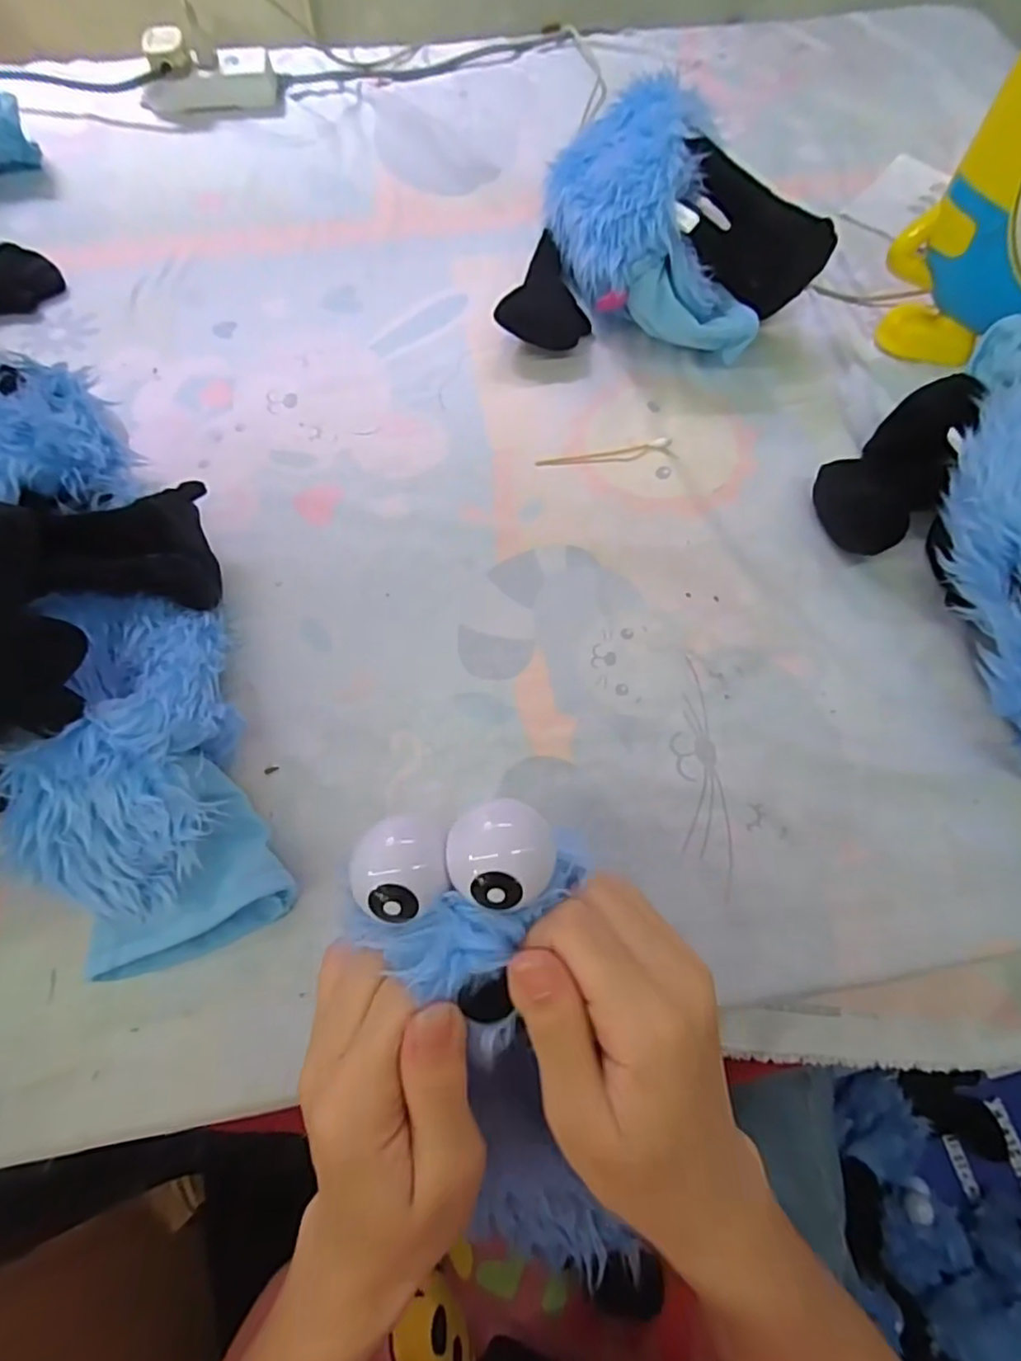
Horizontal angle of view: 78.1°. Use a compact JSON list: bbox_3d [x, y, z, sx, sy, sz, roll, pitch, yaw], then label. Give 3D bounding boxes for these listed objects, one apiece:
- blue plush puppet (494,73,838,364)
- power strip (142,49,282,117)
[{"bbox_3d":[0.115,-0.342,0.469,0.219,0.106,0.191,7,65,2],"label":"blue plush puppet"},{"bbox_3d":[-0.297,-0.595,0.626,0.132,0.031,0.051,-10,66,-6],"label":"power strip"}]

